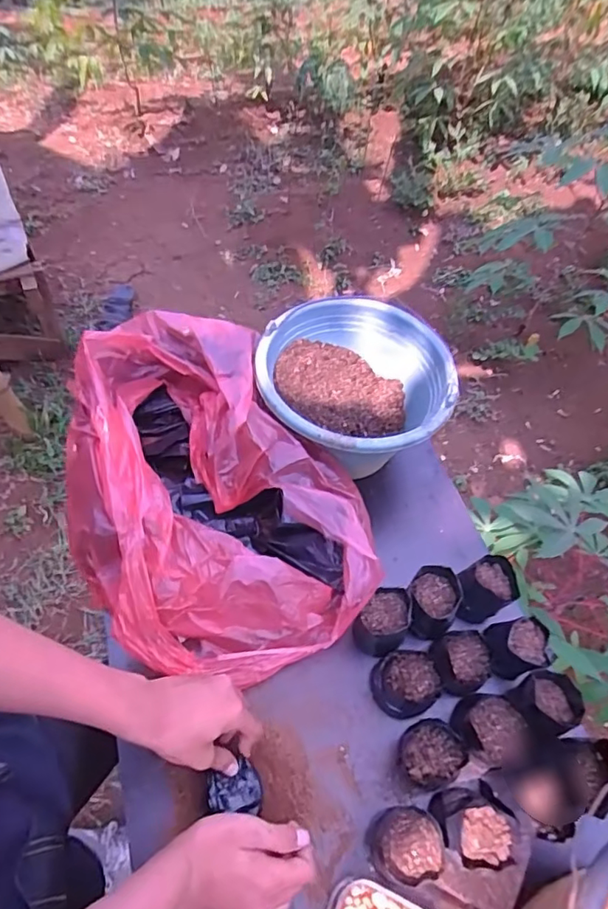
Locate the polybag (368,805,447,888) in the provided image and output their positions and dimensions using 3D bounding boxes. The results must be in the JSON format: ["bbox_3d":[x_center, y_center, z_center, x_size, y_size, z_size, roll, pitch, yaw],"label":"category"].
[{"bbox_3d":[0.095,0.368,0.505,0.065,0.057,0.057,33,61,12],"label":"polybag"}]

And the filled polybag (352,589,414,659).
[{"bbox_3d":[0.094,0.196,0.624,0.055,0.081,0.058,3,59,-6],"label":"filled polybag"}]

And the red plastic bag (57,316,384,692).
[{"bbox_3d":[-0.120,0.044,0.631,0.291,0.154,0.412,-28,66,-22],"label":"red plastic bag"}]

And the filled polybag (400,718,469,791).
[{"bbox_3d":[0.128,0.311,0.553,0.060,0.061,0.059,3,59,-6],"label":"filled polybag"}]

